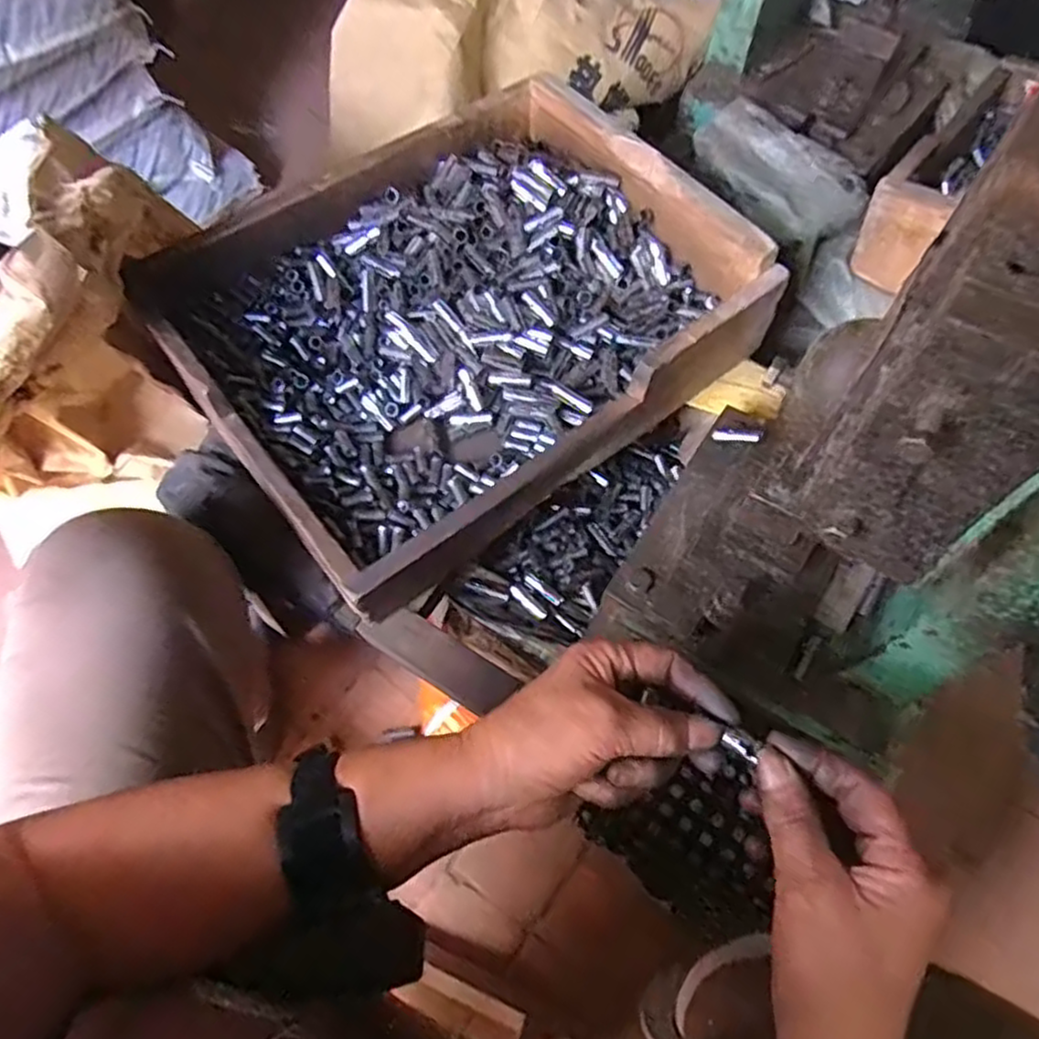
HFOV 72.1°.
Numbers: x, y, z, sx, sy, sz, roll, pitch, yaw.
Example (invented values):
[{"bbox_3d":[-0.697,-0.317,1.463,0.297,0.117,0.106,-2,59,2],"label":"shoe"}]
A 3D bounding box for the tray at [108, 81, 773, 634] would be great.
[{"bbox_3d":[-0.056,-0.183,0.640,0.444,0.097,0.348,-35,68,-14],"label":"tray"}]

